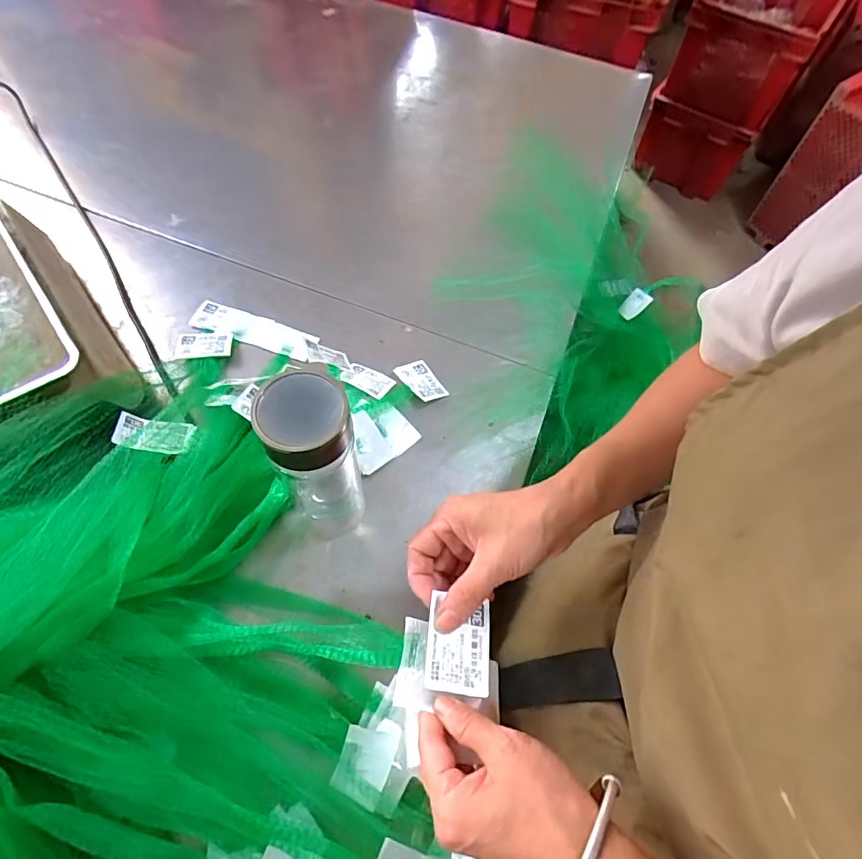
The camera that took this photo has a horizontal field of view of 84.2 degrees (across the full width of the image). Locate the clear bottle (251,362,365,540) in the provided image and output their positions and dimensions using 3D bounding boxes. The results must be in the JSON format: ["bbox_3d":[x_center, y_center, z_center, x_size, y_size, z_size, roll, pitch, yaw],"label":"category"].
[{"bbox_3d":[-0.092,0.034,0.405,0.068,0.202,0.062,2,61,-4],"label":"clear bottle"}]

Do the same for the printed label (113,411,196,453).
[{"bbox_3d":[-0.248,0.004,0.429,0.059,0.009,0.036,14,44,-25],"label":"printed label"}]

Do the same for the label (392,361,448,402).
[{"bbox_3d":[-0.010,-0.057,0.560,0.042,0.004,0.060,-25,63,-32],"label":"label"}]

